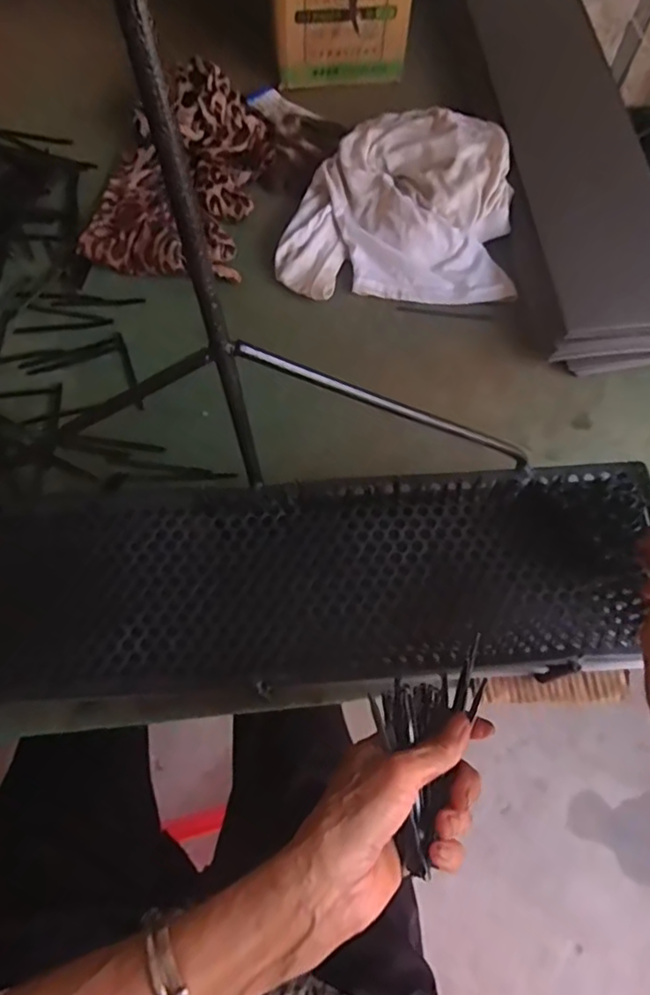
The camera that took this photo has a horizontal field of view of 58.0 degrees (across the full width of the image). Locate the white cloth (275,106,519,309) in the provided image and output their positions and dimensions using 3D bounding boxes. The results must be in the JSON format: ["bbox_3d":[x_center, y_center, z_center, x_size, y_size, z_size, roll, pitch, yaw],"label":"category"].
[{"bbox_3d":[0.083,-0.326,0.639,0.235,0.059,0.244,7,66,2],"label":"white cloth"}]

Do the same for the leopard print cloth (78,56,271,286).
[{"bbox_3d":[-0.157,-0.353,0.632,0.174,0.070,0.235,8,66,2],"label":"leopard print cloth"}]

